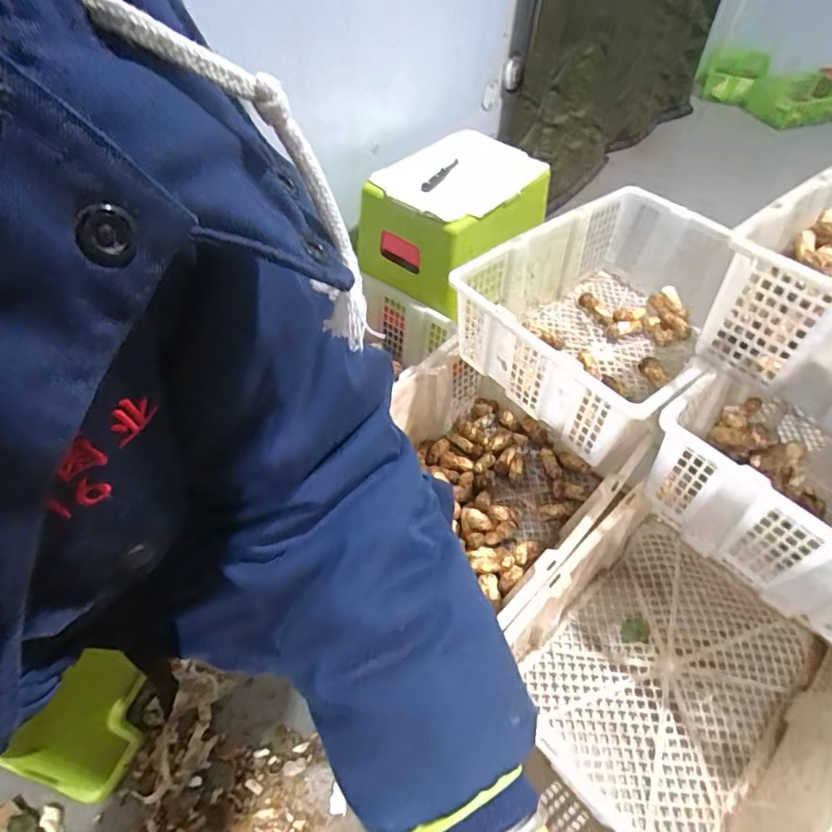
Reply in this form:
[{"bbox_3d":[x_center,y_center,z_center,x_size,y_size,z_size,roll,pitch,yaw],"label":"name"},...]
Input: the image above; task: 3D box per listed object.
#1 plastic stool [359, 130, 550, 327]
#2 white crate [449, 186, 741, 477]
[{"bbox_3d":[0.084,-0.394,1.025,0.340,0.183,0.263,-35,59,-26],"label":"plastic stool"},{"bbox_3d":[0.351,-0.175,0.864,0.519,0.185,0.350,-33,58,-25],"label":"white crate"}]

